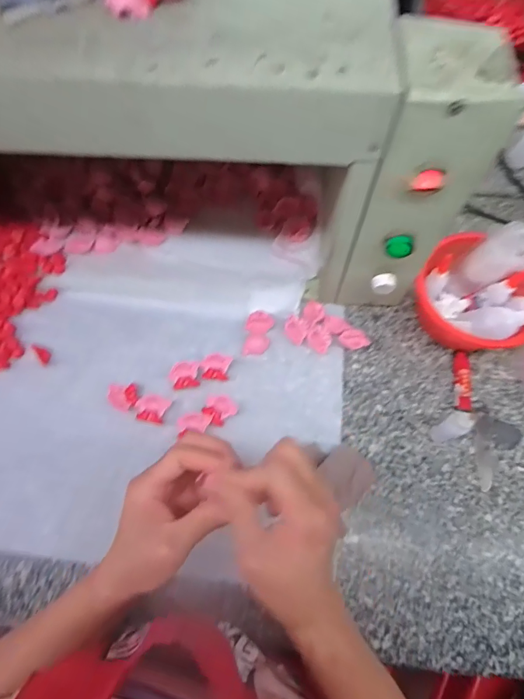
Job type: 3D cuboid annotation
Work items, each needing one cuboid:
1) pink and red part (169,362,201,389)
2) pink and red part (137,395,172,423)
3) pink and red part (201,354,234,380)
[{"bbox_3d":[-0.092,0.031,0.476,0.033,0.010,0.032,-11,69,-4],"label":"pink and red part"},{"bbox_3d":[-0.127,0.068,0.458,0.036,0.007,0.032,10,69,4],"label":"pink and red part"},{"bbox_3d":[-0.055,0.022,0.481,0.032,0.011,0.030,8,69,4],"label":"pink and red part"}]

